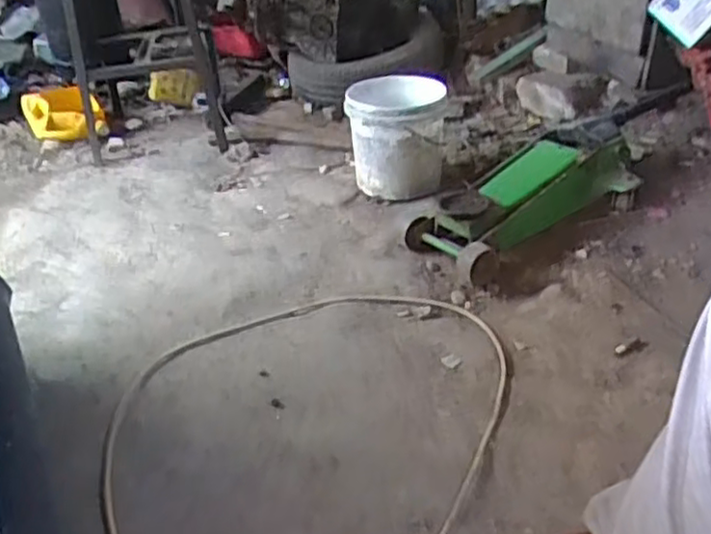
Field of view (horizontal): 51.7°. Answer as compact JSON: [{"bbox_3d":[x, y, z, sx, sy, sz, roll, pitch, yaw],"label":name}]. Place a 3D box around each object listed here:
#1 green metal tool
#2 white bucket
[{"bbox_3d":[0.394,-0.162,1.658,0.548,0.118,0.235,-28,38,-15],"label":"green metal tool"},{"bbox_3d":[0.109,-0.329,1.891,0.224,0.293,0.232,-3,32,2],"label":"white bucket"}]

